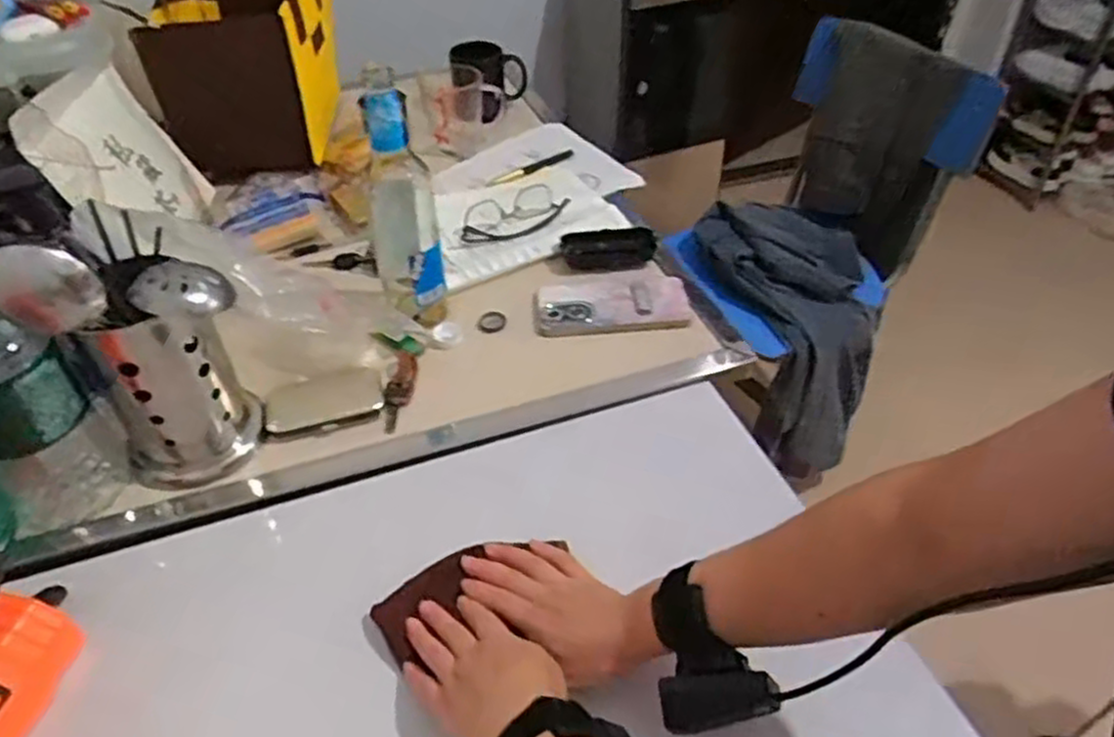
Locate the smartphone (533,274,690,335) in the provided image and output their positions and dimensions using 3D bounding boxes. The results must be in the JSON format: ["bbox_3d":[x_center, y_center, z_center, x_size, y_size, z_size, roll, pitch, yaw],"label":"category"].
[{"bbox_3d":[0.057,-0.075,0.828,0.161,0.016,0.088,-5,42,1],"label":"smartphone"}]

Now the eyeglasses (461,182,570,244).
[{"bbox_3d":[-0.051,-0.189,0.917,0.138,0.035,0.048,-24,48,-23],"label":"eyeglasses"}]

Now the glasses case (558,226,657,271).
[{"bbox_3d":[0.058,-0.142,0.888,0.107,0.029,0.052,-6,44,-6],"label":"glasses case"}]

